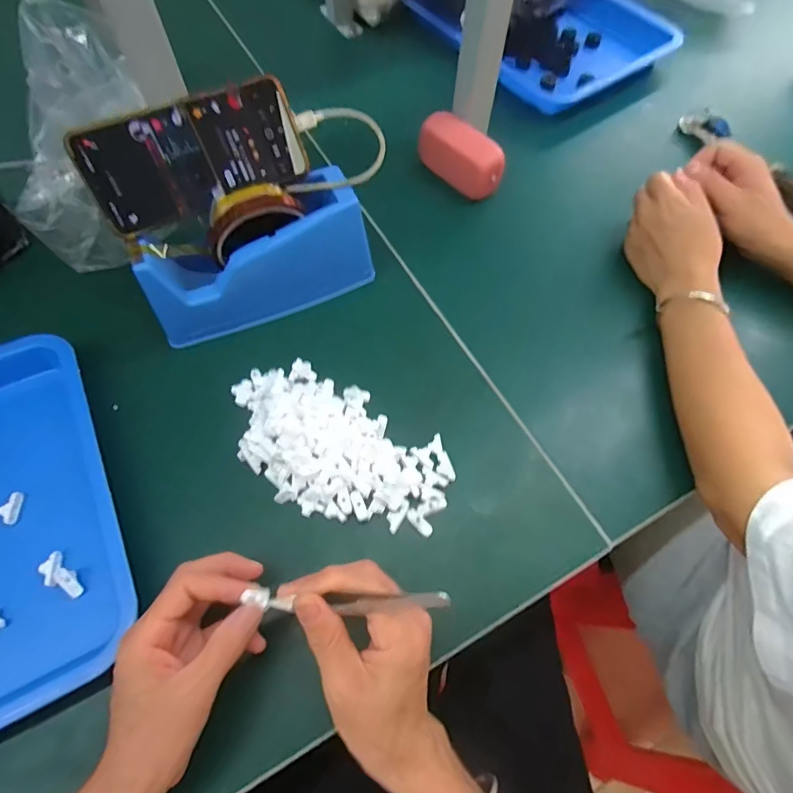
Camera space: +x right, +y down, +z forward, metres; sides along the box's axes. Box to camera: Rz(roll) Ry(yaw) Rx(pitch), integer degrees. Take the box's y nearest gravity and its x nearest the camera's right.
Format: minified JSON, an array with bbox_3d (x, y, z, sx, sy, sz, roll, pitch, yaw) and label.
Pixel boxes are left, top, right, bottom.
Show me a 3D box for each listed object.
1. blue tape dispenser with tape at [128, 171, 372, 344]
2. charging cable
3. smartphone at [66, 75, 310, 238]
[{"bbox_3d":[-0.124,-0.125,0.418,0.198,0.085,0.066,-21,66,-11],"label":"blue tape dispenser with tape"},{"bbox_3d":[-0.054,-0.210,0.394,0.088,0.037,0.060,-14,65,-8],"label":"charging cable"},{"bbox_3d":[-0.155,-0.188,0.369,0.163,0.080,0.016,-27,24,-12],"label":"smartphone"}]

